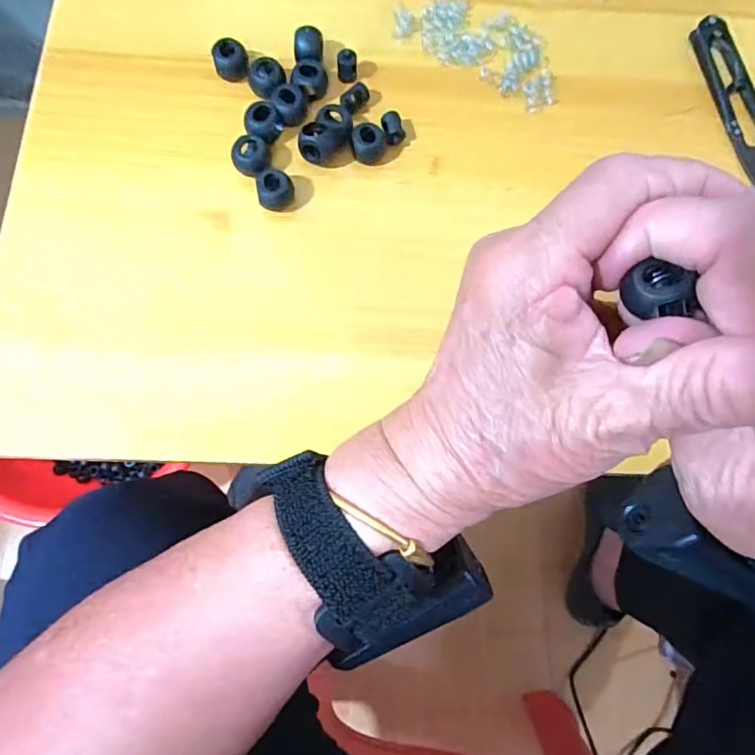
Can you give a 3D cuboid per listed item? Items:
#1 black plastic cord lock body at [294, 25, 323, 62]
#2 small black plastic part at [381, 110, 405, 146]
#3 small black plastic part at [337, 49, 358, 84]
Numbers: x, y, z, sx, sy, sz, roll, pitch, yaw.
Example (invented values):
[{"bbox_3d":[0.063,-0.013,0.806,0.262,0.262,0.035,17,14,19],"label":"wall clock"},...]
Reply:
[{"bbox_3d":[-0.033,-0.158,0.247,0.013,0.015,0.013,-3,75,-5],"label":"black plastic cord lock body"},{"bbox_3d":[0.007,-0.118,0.243,0.010,0.009,0.015,-13,76,-7],"label":"small black plastic part"},{"bbox_3d":[-0.014,-0.151,0.247,0.009,0.015,0.008,0,75,-4],"label":"small black plastic part"}]

